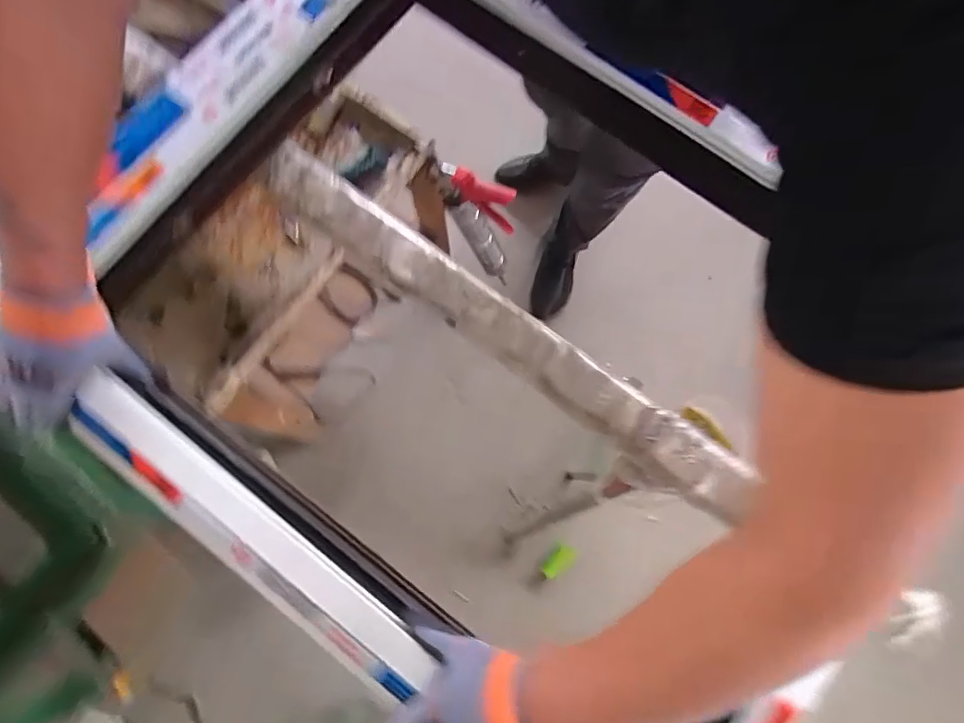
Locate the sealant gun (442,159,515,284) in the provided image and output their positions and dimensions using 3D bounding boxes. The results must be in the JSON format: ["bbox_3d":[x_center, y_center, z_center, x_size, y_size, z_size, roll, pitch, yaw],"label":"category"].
[{"bbox_3d":[-0.011,-0.248,0.929,0.128,0.274,0.053,23,79,5],"label":"sealant gun"}]

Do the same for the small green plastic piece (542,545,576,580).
[{"bbox_3d":[0.174,0.464,1.198,0.090,0.023,0.043,-44,81,-8],"label":"small green plastic piece"}]

